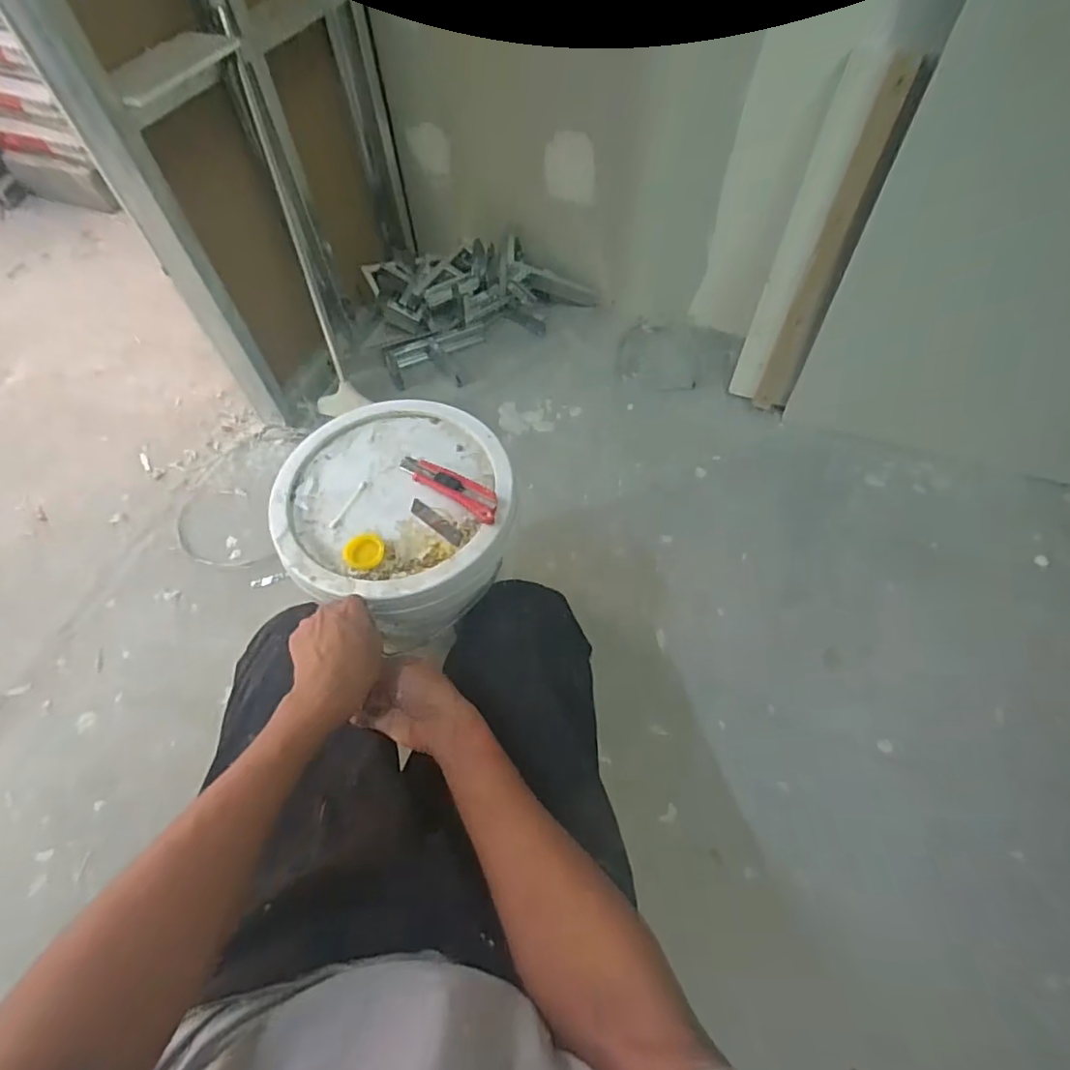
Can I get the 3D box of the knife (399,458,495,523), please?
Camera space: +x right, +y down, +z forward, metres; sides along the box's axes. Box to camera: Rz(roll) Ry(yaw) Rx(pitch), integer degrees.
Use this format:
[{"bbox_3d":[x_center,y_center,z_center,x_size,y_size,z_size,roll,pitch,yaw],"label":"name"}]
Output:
[{"bbox_3d":[-0.102,-0.061,0.662,0.146,0.014,0.035,31,64,18],"label":"knife"}]

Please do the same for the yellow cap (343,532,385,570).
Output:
[{"bbox_3d":[-0.193,0.018,0.625,0.041,0.007,0.044,-1,59,1],"label":"yellow cap"}]

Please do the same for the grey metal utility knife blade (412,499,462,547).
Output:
[{"bbox_3d":[-0.117,-0.016,0.654,0.082,0.005,0.018,36,66,20],"label":"grey metal utility knife blade"}]

